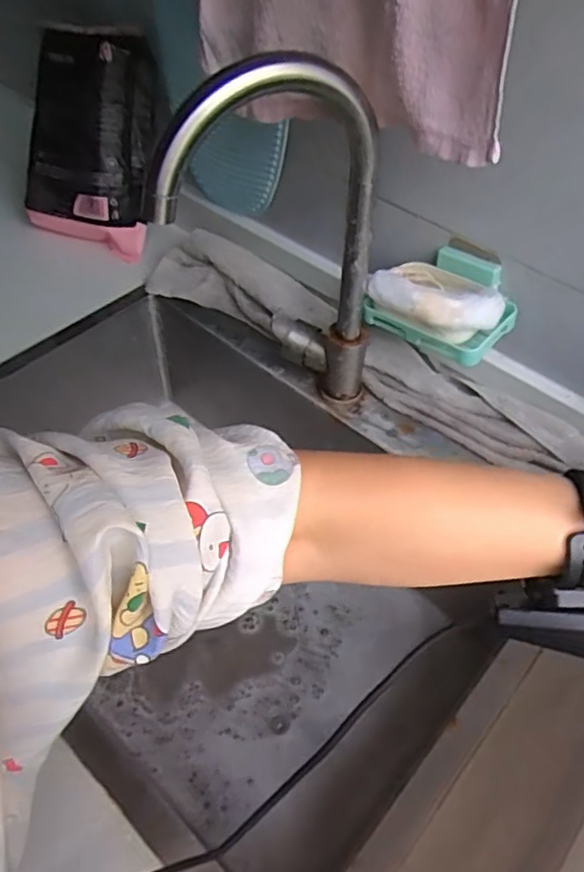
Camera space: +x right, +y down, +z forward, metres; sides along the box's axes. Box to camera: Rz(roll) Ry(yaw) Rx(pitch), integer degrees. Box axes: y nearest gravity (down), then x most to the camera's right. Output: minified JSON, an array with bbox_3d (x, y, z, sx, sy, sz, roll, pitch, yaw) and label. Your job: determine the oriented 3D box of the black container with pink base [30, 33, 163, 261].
[{"bbox_3d":[-0.261,-0.371,0.791,0.177,0.253,0.068,19,21,19],"label":"black container with pink base"}]

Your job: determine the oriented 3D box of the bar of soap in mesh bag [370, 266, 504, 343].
[{"bbox_3d":[0.136,-0.130,0.576,0.118,0.031,0.081,31,56,22],"label":"bar of soap in mesh bag"}]

